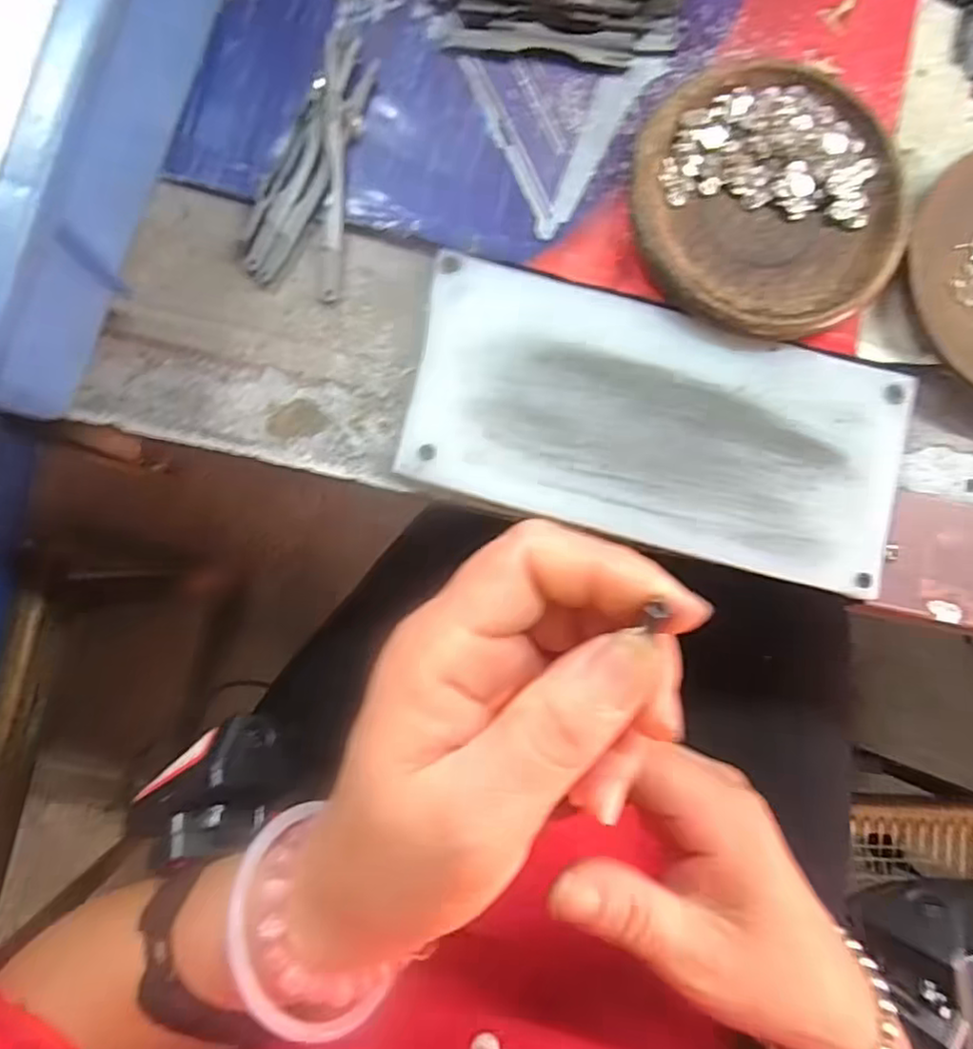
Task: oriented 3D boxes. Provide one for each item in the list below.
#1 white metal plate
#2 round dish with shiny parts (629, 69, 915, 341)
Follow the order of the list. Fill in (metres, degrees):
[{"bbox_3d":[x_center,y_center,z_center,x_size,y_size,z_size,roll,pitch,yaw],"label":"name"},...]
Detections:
[{"bbox_3d":[0.070,-0.039,0.266,0.196,0.009,0.095,15,84,-3],"label":"white metal plate"},{"bbox_3d":[0.114,-0.131,0.272,0.107,0.014,0.110,0,85,-4],"label":"round dish with shiny parts"}]

